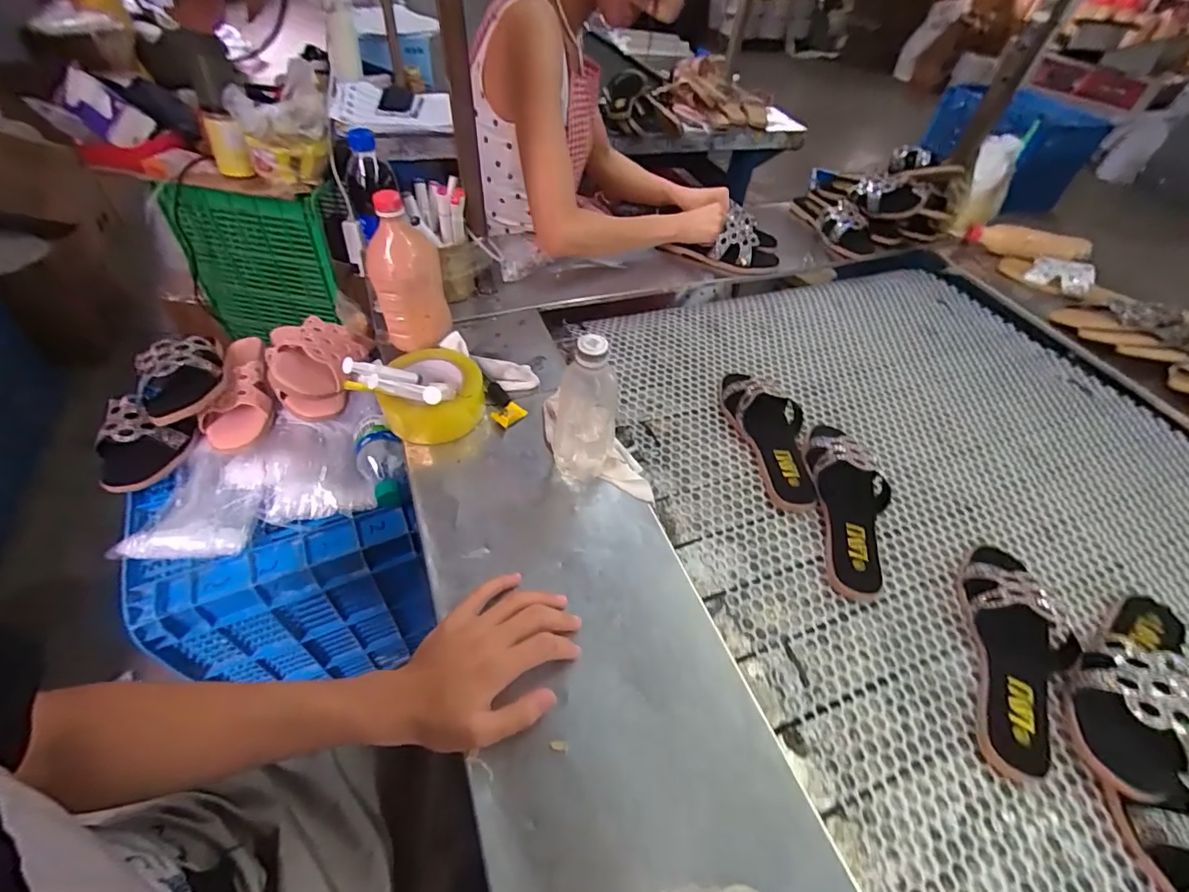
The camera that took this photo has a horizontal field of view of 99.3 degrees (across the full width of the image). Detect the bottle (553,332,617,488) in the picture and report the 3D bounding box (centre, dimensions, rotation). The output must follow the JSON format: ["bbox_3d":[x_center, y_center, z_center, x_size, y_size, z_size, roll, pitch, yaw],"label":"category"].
[{"bbox_3d":[-0.012,-0.038,0.535,0.071,0.179,0.061,8,48,0],"label":"bottle"}]

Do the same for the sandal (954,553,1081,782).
[{"bbox_3d":[0.427,0.199,0.496,0.107,0.057,0.237,22,51,14],"label":"sandal"}]

